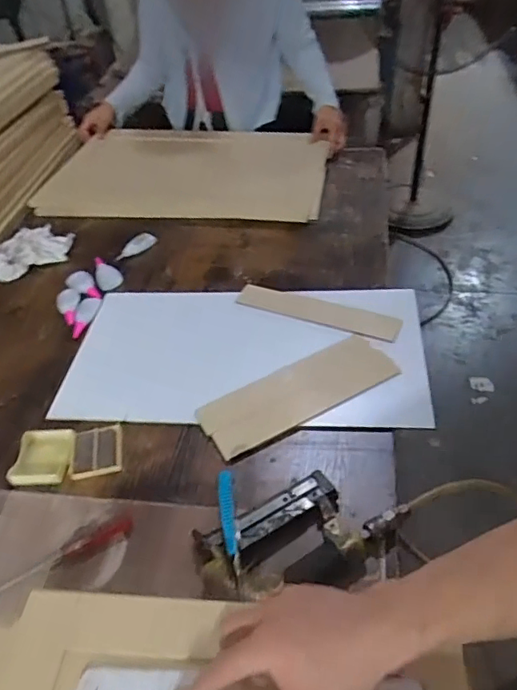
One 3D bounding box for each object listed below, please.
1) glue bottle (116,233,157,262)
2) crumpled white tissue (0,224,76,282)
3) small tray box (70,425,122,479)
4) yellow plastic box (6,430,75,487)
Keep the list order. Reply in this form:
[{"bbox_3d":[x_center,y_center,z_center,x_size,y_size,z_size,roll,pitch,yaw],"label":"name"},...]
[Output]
[{"bbox_3d":[-0.258,-0.207,1.112,0.030,0.021,0.108,29,54,31],"label":"glue bottle"},{"bbox_3d":[-0.480,-0.198,1.100,0.191,0.039,0.110,-27,48,-23],"label":"crumpled white tissue"},{"bbox_3d":[-0.227,0.151,0.747,0.068,0.014,0.083,-9,44,-3],"label":"small tray box"},{"bbox_3d":[-0.303,0.154,0.747,0.077,0.026,0.081,0,44,6],"label":"yellow plastic box"}]

